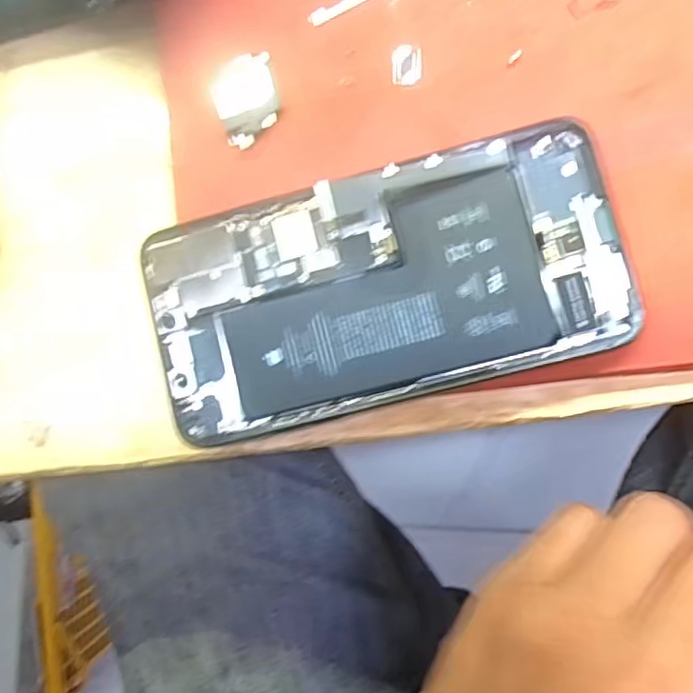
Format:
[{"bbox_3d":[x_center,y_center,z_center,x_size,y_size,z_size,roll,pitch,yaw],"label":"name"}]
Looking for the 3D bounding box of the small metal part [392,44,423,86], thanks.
[{"bbox_3d":[0.021,-0.097,0.203,0.010,0.004,0.013,-1,86,7],"label":"small metal part"}]

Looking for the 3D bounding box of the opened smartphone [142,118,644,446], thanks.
[{"bbox_3d":[0.012,-0.020,0.192,0.152,0.015,0.074,-15,84,6],"label":"opened smartphone"}]

